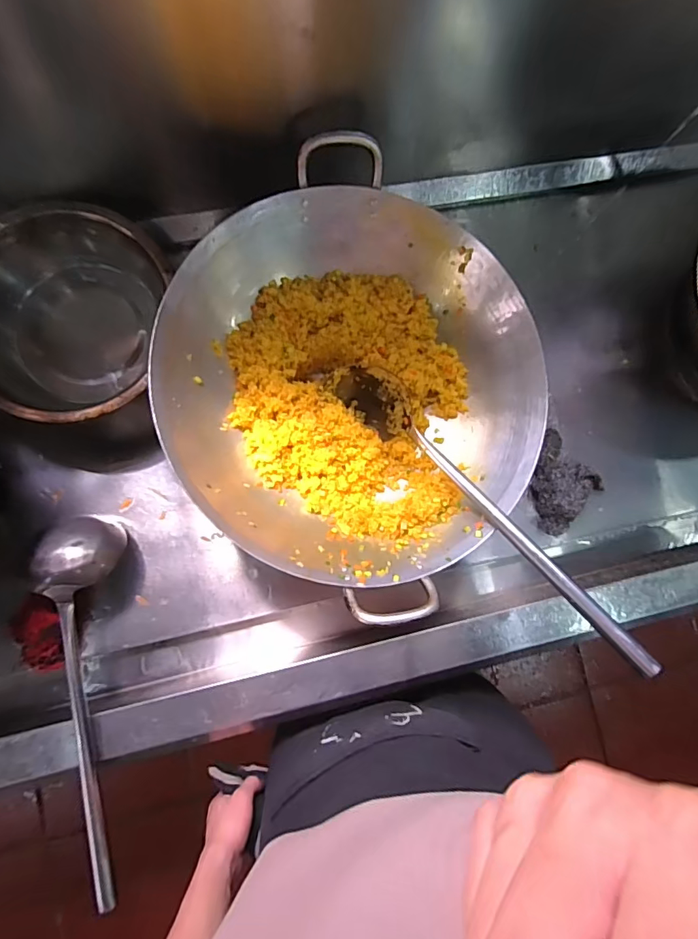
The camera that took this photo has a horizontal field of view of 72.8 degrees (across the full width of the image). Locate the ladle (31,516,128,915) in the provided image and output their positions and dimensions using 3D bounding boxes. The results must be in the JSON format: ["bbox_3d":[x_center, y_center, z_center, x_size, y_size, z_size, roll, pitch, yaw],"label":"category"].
[{"bbox_3d":[-0.354,0.310,0.617,0.105,0.093,0.488,0,83,-5],"label":"ladle"}]

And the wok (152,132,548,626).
[{"bbox_3d":[0.012,-0.109,0.638,0.476,0.142,0.472,1,83,-5],"label":"wok"}]

